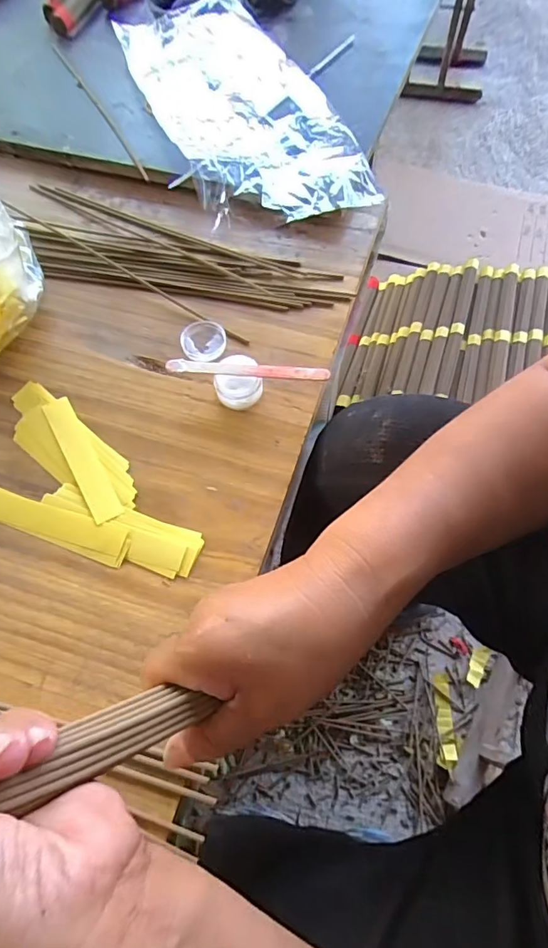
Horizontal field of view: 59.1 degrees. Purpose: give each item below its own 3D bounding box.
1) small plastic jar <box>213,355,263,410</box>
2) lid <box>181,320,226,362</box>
[{"bbox_3d":[-0.027,-0.070,0.374,0.035,0.028,0.033,-1,65,1],"label":"small plastic jar"},{"bbox_3d":[-0.060,-0.113,0.408,0.036,0.009,0.038,-1,65,1],"label":"lid"}]

